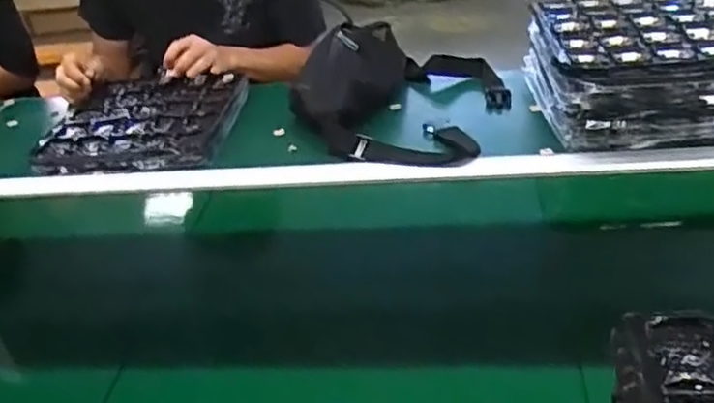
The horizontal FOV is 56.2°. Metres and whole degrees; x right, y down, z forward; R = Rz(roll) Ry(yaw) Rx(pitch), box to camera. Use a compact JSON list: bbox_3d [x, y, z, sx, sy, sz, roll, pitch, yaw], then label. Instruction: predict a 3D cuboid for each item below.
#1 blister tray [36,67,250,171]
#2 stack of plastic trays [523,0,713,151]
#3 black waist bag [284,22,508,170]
[{"bbox_3d":[-0.335,-0.131,1.084,0.286,0.043,0.308,-6,33,2],"label":"blister tray"},{"bbox_3d":[0.389,-0.188,0.918,0.274,0.117,0.281,-4,33,5],"label":"stack of plastic trays"},{"bbox_3d":[0.069,-0.176,1.000,0.284,0.116,0.327,8,36,23],"label":"black waist bag"}]

